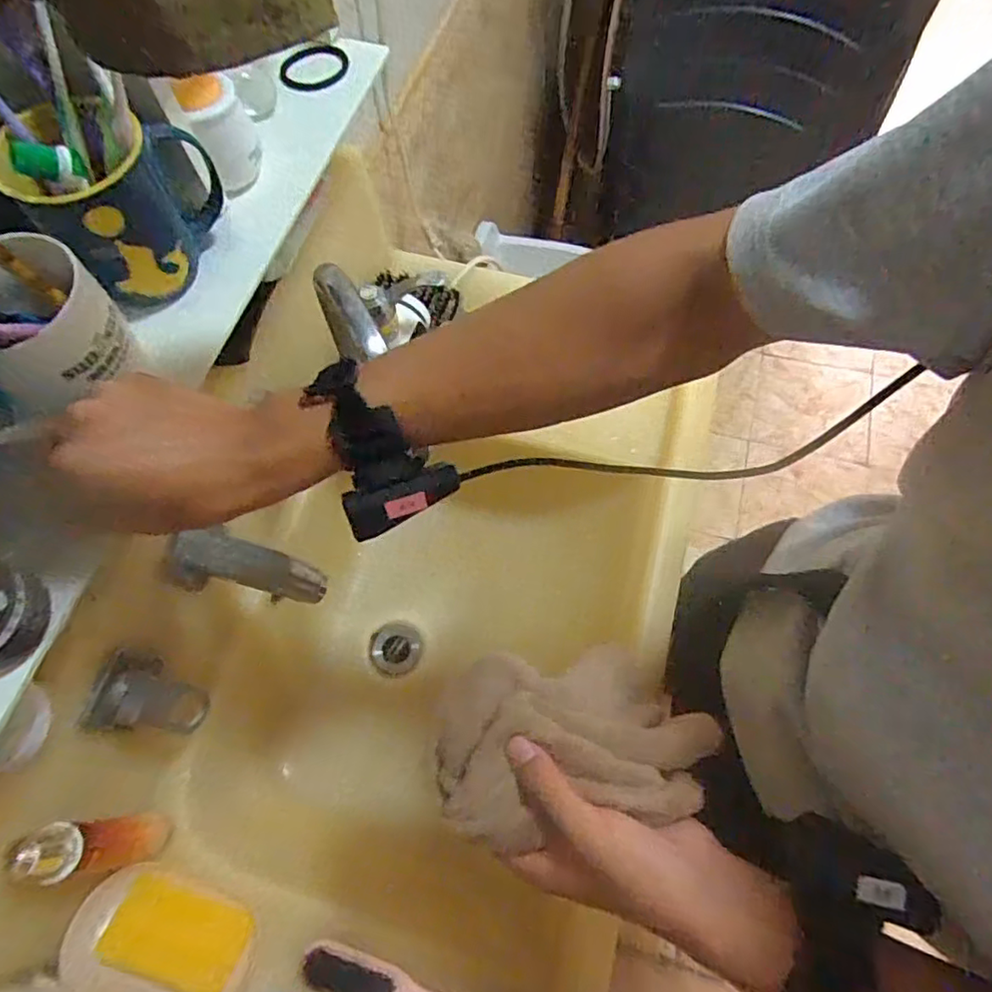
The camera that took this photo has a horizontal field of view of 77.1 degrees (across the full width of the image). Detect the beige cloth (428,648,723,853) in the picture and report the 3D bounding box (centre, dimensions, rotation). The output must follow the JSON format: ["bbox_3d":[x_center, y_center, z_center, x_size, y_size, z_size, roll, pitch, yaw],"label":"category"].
[{"bbox_3d":[0.048,0.140,0.369,0.168,0.055,0.108,-3,66,1],"label":"beige cloth"}]

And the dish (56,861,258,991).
[{"bbox_3d":[-0.270,0.363,0.493,0.144,0.035,0.110,22,48,6],"label":"dish"}]

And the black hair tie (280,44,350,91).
[{"bbox_3d":[-0.161,-0.380,0.553,0.062,0.005,0.046,-22,79,-9],"label":"black hair tie"}]

